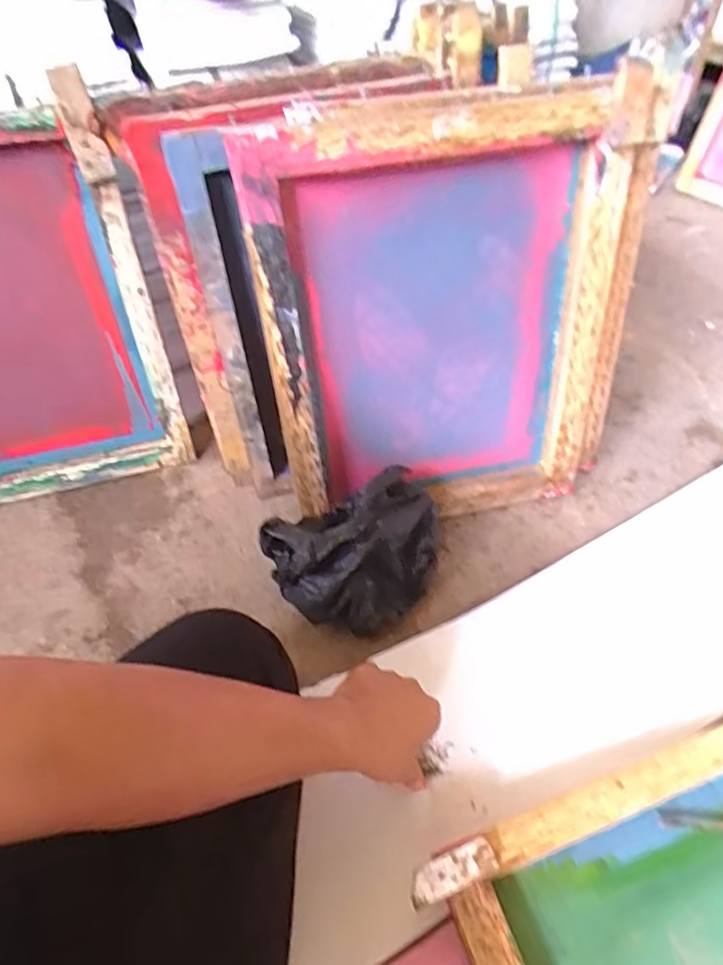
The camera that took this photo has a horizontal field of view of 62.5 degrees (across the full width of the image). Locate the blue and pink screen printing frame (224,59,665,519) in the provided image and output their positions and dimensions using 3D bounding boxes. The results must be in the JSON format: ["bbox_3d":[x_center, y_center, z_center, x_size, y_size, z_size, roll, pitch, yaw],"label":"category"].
[{"bbox_3d":[0.110,-0.156,0.674,0.419,0.485,0.068,-13,43,-6],"label":"blue and pink screen printing frame"}]

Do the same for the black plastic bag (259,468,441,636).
[{"bbox_3d":[0.000,0.084,0.704,0.200,0.128,0.133,-27,51,-18],"label":"black plastic bag"}]

